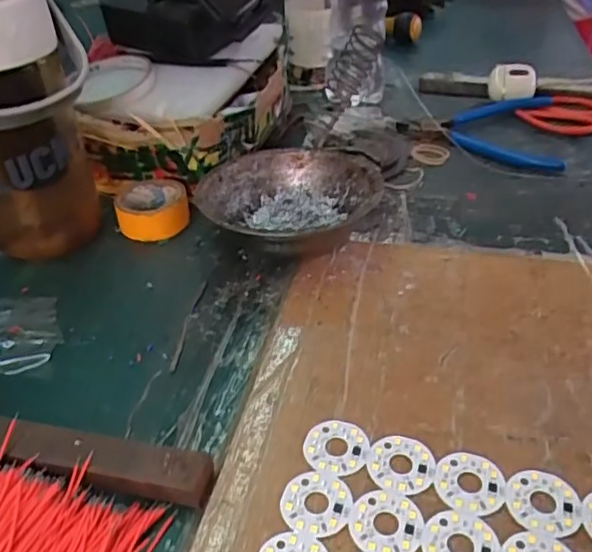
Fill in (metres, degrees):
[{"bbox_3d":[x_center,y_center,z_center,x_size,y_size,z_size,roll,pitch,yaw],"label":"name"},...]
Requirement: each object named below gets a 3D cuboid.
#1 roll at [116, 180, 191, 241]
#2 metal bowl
[{"bbox_3d":[-0.109,-0.052,0.456,0.053,0.028,0.053,-3,37,2],"label":"roll"},{"bbox_3d":[-0.004,-0.051,0.435,0.125,0.043,0.125,-3,37,2],"label":"metal bowl"}]

